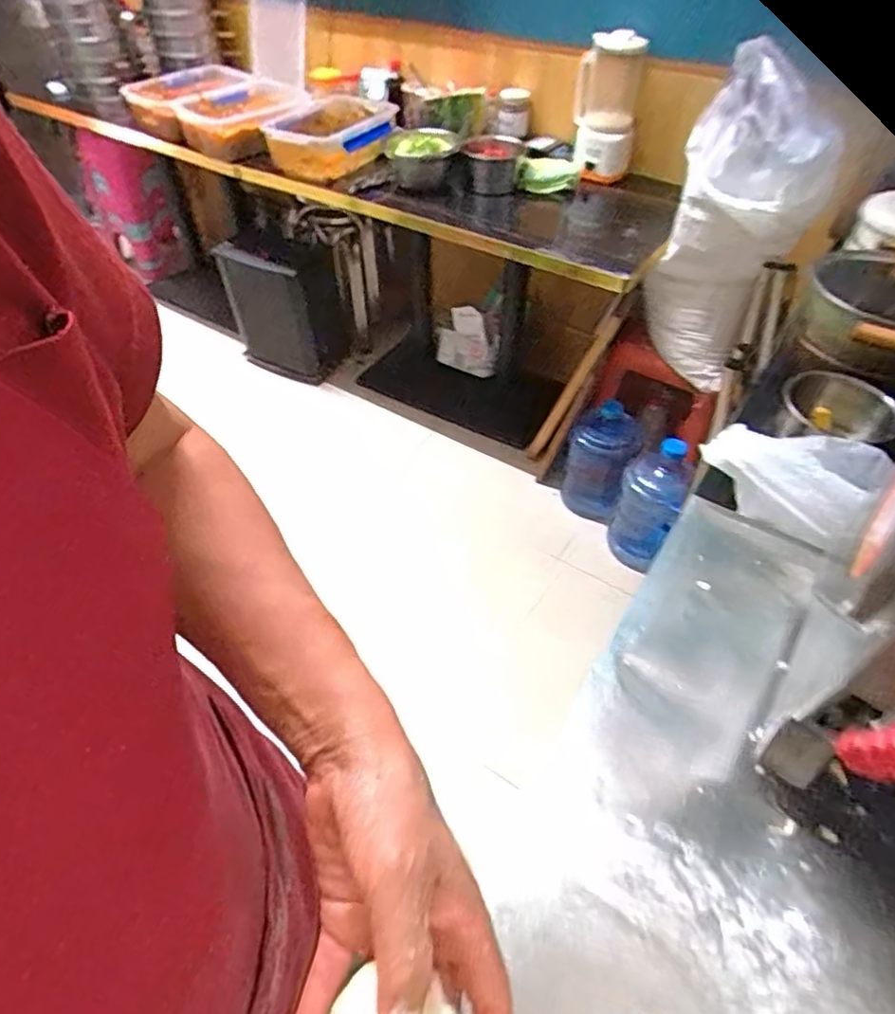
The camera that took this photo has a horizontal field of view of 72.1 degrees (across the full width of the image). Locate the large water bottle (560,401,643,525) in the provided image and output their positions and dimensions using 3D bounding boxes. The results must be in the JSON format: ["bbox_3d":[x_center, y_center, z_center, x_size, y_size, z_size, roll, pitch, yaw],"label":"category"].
[{"bbox_3d":[0.407,-0.114,1.665,0.170,0.309,0.197,12,51,10],"label":"large water bottle"}]

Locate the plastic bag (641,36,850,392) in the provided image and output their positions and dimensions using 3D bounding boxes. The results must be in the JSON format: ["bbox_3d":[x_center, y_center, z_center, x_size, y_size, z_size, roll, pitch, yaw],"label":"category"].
[{"bbox_3d":[0.603,-0.586,1.295,0.271,0.587,0.268,16,52,13],"label":"plastic bag"}]

